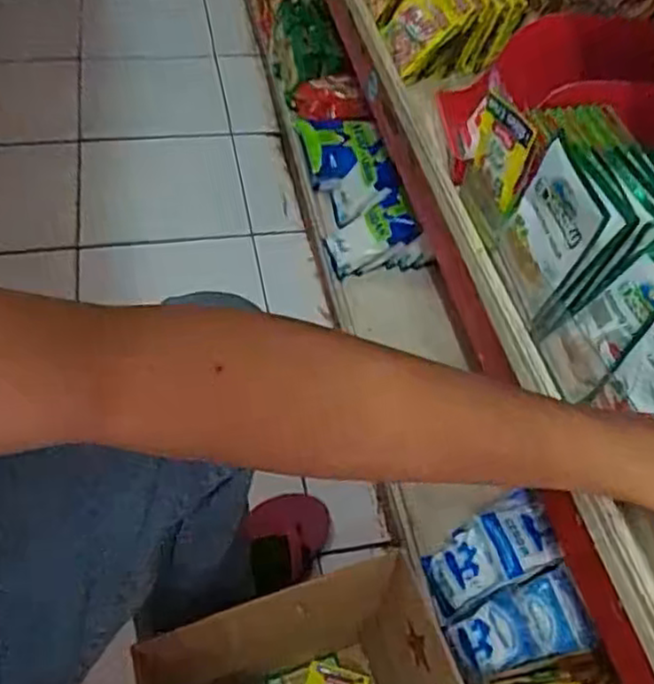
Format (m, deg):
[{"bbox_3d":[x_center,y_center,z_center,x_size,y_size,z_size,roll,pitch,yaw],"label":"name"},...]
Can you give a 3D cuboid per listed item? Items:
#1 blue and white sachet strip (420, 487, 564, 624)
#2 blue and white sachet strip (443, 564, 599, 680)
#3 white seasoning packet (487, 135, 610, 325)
[{"bbox_3d":[0.182,0.242,0.816,0.153,0.058,0.098,-37,53,17],"label":"blue and white sachet strip"},{"bbox_3d":[0.209,0.309,0.756,0.146,0.020,0.082,-23,51,-4],"label":"blue and white sachet strip"},{"bbox_3d":[0.154,-0.077,0.502,0.008,0.115,0.079,-6,58,-18],"label":"white seasoning packet"}]

